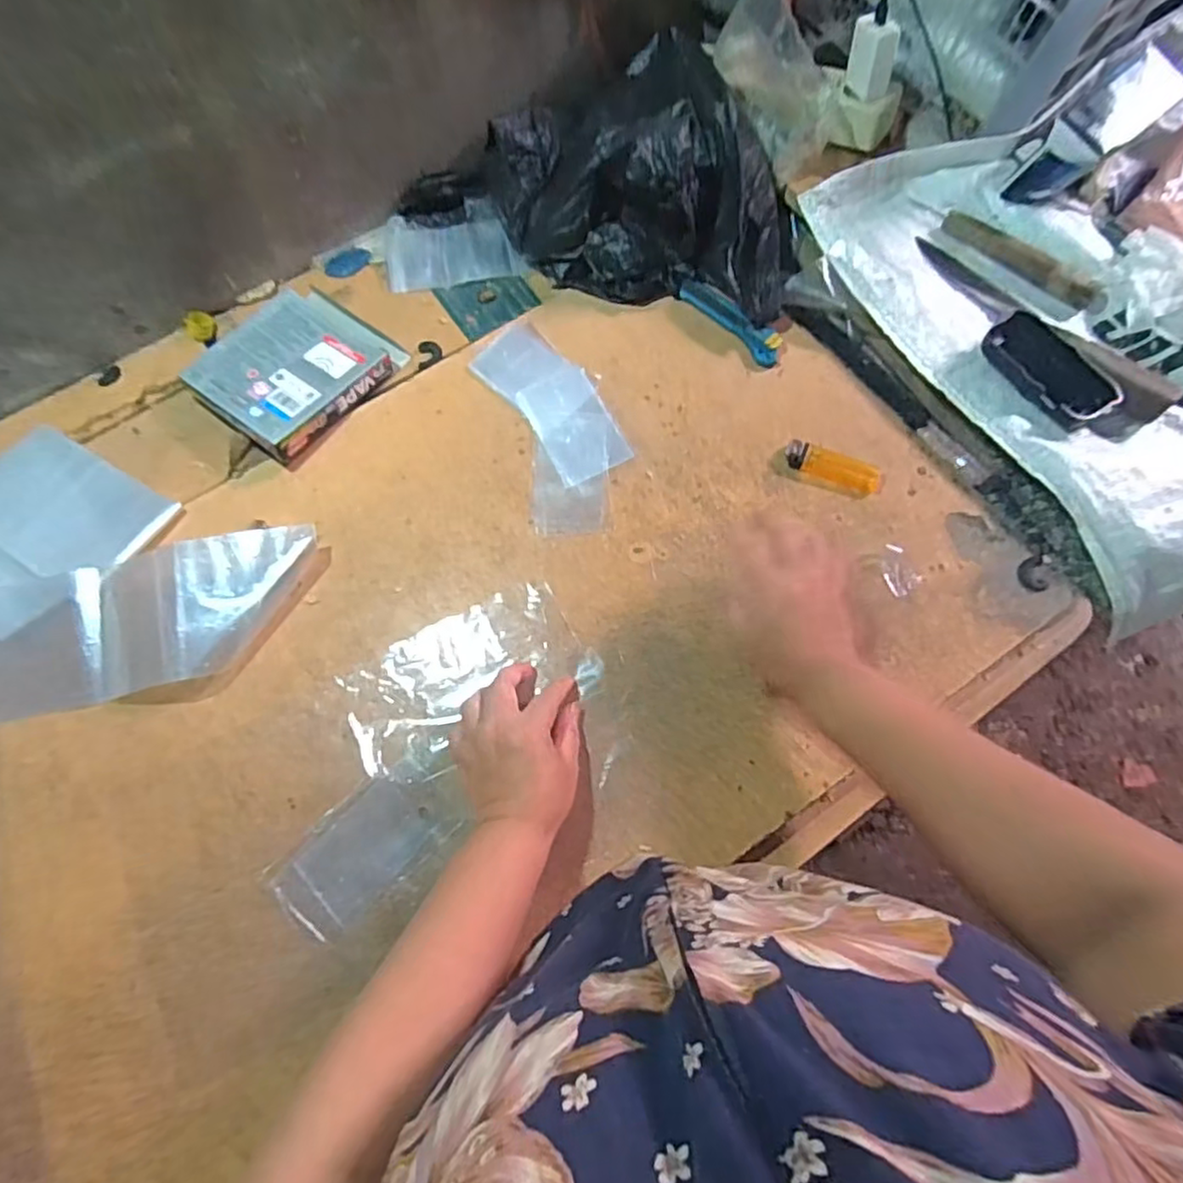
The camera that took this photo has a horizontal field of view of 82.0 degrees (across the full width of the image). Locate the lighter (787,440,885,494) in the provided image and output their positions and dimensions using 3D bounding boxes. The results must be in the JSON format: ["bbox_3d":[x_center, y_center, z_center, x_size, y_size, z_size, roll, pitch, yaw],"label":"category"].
[{"bbox_3d":[0.206,-0.108,0.579,0.081,0.013,0.025,19,71,10],"label":"lighter"}]

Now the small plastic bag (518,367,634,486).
[{"bbox_3d":[-0.015,-0.151,0.617,0.067,0.004,0.107,-25,69,-7],"label":"small plastic bag"}]

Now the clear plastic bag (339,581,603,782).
[{"bbox_3d":[-0.098,0.069,0.537,0.187,0.005,0.107,-28,70,-9],"label":"clear plastic bag"}]

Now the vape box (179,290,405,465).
[{"bbox_3d":[-0.281,-0.212,0.639,0.146,0.035,0.156,35,74,15],"label":"vape box"}]

